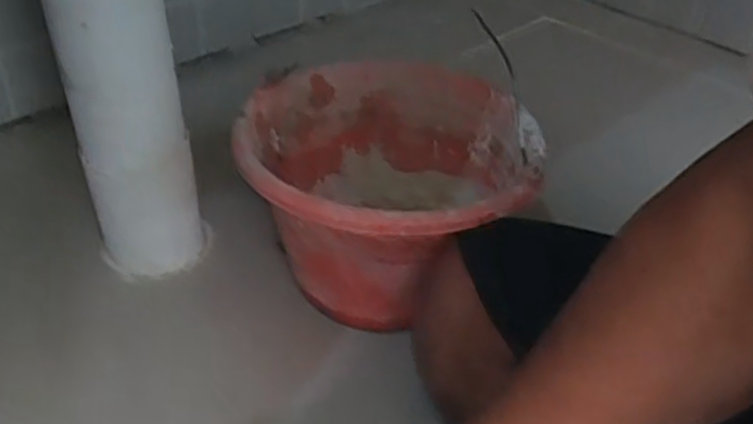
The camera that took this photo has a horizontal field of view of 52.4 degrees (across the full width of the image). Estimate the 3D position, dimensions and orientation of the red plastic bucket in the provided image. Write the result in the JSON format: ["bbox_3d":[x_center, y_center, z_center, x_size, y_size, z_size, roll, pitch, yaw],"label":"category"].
[{"bbox_3d":[0.005,0.000,0.659,0.235,0.166,0.214,1,38,-1],"label":"red plastic bucket"}]

